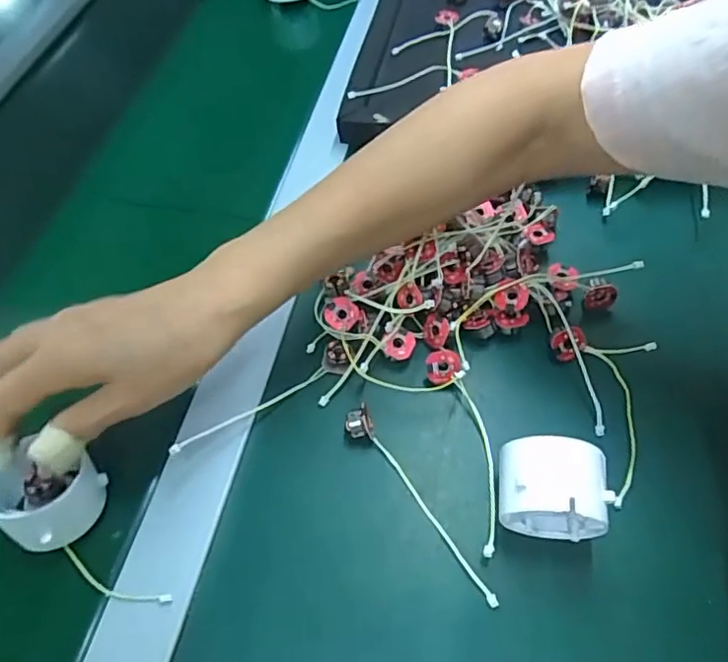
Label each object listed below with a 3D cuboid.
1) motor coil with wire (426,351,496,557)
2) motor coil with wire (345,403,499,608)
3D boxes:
[{"bbox_3d":[0.059,0.063,0.309,0.023,0.024,0.112,-12,59,-3],"label":"motor coil with wire"},{"bbox_3d":[0.027,0.089,0.293,0.014,0.020,0.117,-31,62,-14],"label":"motor coil with wire"}]

